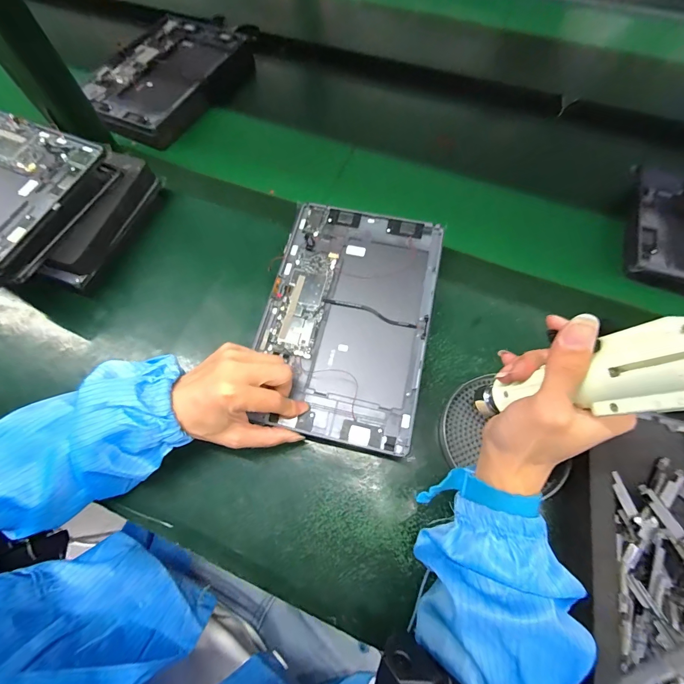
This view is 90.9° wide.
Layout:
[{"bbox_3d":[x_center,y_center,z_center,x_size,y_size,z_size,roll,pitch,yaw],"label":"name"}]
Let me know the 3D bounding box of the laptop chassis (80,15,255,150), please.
[{"bbox_3d":[-0.271,-0.421,0.539,0.201,0.039,0.272,30,70,13],"label":"laptop chassis"}]

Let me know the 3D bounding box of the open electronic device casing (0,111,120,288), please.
[{"bbox_3d":[-0.403,-0.182,0.373,0.253,0.031,0.171,26,73,10],"label":"open electronic device casing"}]

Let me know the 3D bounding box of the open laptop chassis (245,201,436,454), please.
[{"bbox_3d":[0.007,-0.028,0.347,0.163,0.021,0.252,10,66,6],"label":"open laptop chassis"}]

